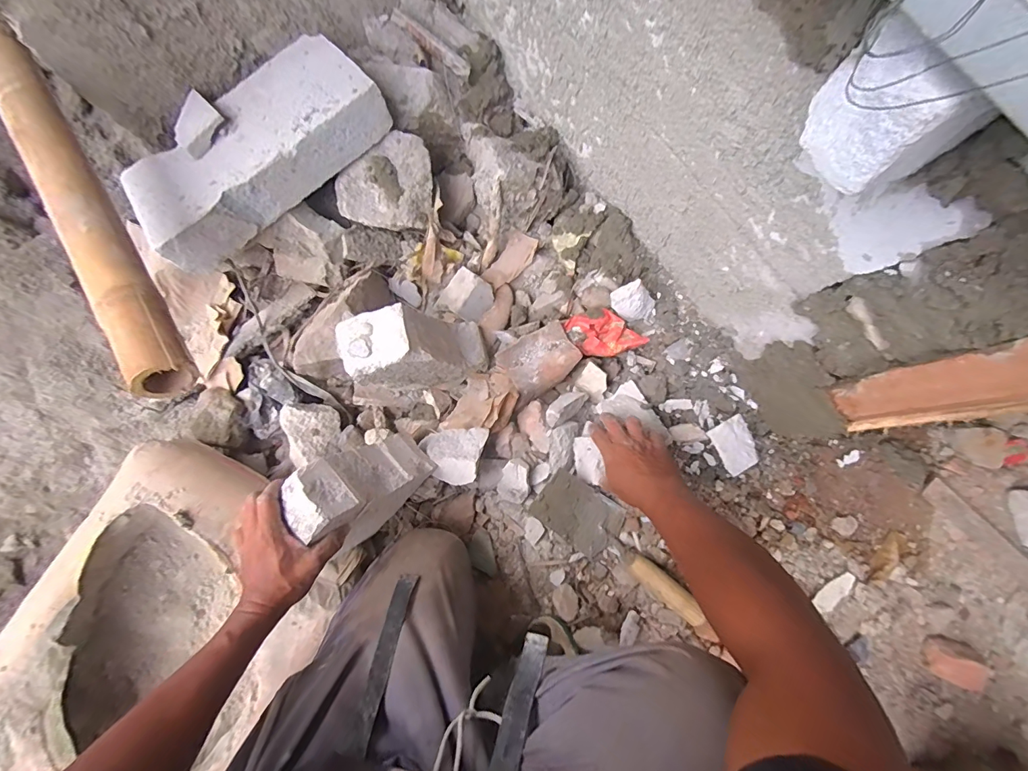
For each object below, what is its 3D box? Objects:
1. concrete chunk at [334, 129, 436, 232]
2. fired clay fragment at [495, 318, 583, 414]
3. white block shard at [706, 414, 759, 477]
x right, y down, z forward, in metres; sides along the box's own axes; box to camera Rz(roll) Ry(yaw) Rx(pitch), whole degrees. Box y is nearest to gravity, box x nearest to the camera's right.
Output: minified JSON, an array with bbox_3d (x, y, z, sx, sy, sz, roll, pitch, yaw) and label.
[{"bbox_3d":[-0.220,-0.353,0.758,0.147,0.075,0.148,7,107,-14],"label":"concrete chunk"},{"bbox_3d":[0.038,-0.035,0.711,0.133,0.035,0.097,-35,81,-5],"label":"fired clay fragment"},{"bbox_3d":[0.343,0.093,0.678,0.060,0.032,0.076,-22,81,-3],"label":"white block shard"}]

